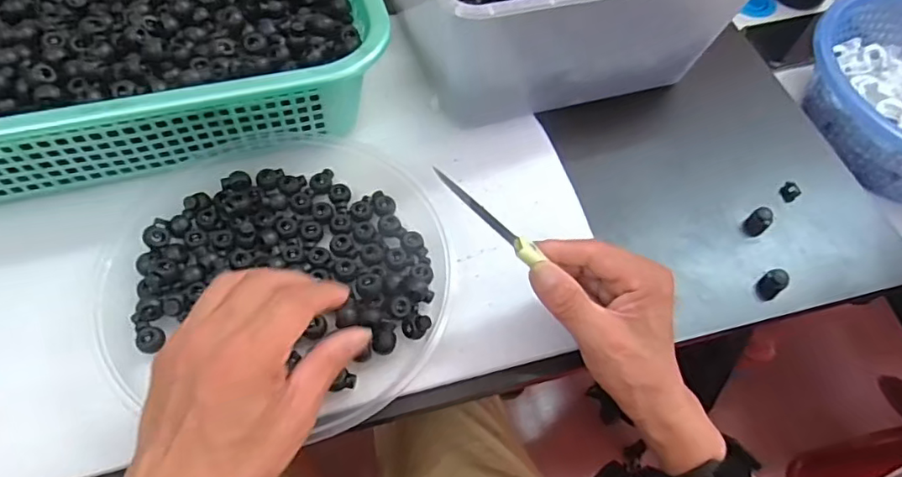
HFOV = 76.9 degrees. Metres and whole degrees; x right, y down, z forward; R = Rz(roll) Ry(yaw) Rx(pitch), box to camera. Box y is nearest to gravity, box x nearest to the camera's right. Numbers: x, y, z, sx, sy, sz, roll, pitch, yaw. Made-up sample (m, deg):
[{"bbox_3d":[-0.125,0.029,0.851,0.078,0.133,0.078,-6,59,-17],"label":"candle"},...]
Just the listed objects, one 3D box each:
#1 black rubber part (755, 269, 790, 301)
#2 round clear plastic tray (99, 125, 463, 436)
[{"bbox_3d":[0.251,0.034,0.442,0.016,0.022,0.017,-26,65,-18],"label":"black rubber part"},{"bbox_3d":[-0.120,0.025,0.408,0.238,0.027,0.227,2,60,-3],"label":"round clear plastic tray"}]

